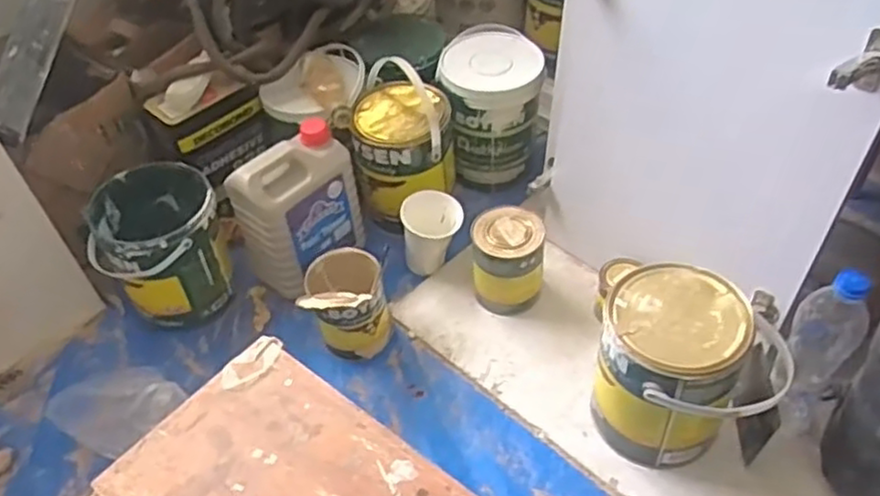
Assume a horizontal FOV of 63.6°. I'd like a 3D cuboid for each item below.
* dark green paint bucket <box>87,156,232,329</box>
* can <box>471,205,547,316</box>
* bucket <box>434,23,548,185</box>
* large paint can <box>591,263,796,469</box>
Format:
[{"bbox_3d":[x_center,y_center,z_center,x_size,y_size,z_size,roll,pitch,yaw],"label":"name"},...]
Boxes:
[{"bbox_3d":[-0.408,-0.006,1.071,0.181,0.177,0.174,-3,46,3],"label":"dark green paint bucket"},{"bbox_3d":[0.101,0.024,1.045,0.102,0.122,0.123,-4,46,1],"label":"can"},{"bbox_3d":[0.091,-0.248,1.228,0.163,0.205,0.177,2,47,7],"label":"bucket"},{"bbox_3d":[0.273,0.149,0.853,0.158,0.196,0.163,-3,46,3],"label":"large paint can"}]

